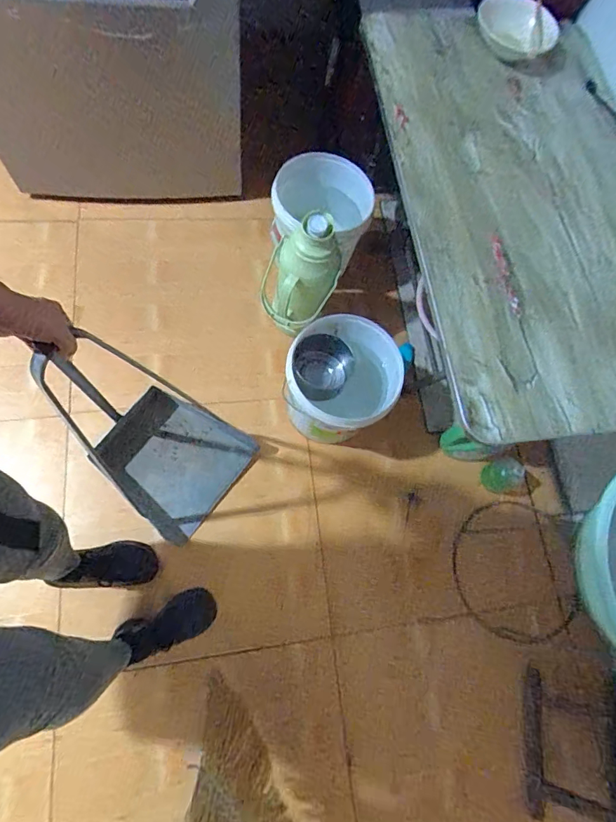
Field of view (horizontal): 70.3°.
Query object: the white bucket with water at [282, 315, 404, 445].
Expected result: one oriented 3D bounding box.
[{"bbox_3d":[0.079,-0.065,1.095,0.234,0.258,0.269,37,73,9],"label":"white bucket with water"}]

